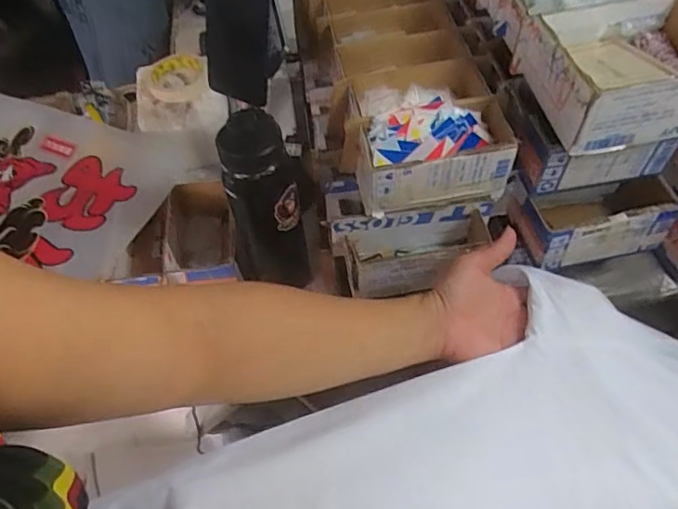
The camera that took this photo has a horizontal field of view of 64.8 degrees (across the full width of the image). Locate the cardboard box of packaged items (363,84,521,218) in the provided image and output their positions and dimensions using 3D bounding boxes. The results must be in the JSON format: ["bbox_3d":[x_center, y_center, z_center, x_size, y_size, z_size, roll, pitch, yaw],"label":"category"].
[{"bbox_3d":[0.100,-0.110,0.574,0.164,0.080,0.090,-8,54,-2],"label":"cardboard box of packaged items"}]

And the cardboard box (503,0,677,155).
[{"bbox_3d":[0.283,-0.183,0.531,0.169,0.077,0.149,-9,54,-3],"label":"cardboard box"}]

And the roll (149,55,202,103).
[{"bbox_3d":[-0.249,-0.265,0.818,0.084,0.025,0.095,-14,55,-7],"label":"roll"}]

